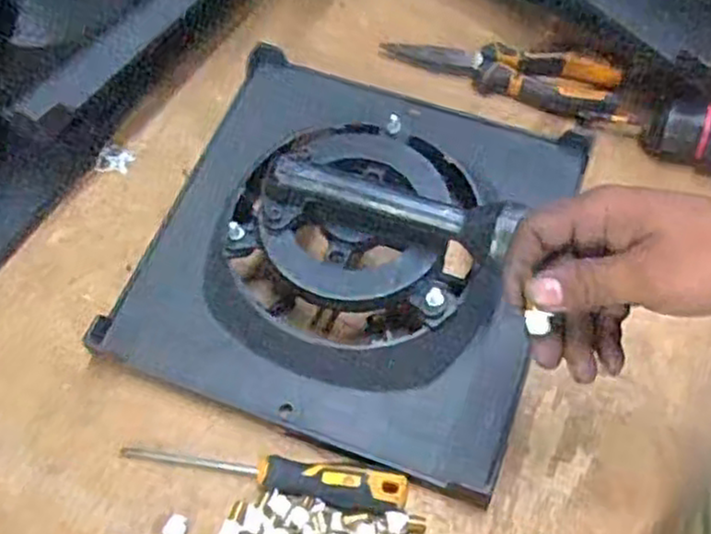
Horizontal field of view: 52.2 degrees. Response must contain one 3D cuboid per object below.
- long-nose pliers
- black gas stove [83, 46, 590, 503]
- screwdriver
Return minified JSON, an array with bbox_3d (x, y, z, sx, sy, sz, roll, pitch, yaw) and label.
[{"bbox_3d":[0.127,-0.174,0.641,0.201,0.033,0.052,19,65,11],"label":"long-nose pliers"},{"bbox_3d":[-0.005,-0.033,0.529,0.301,0.099,0.295,17,64,11],"label":"black gas stove"},{"bbox_3d":[-0.062,0.133,0.485,0.191,0.022,0.026,11,63,8],"label":"screwdriver"}]

